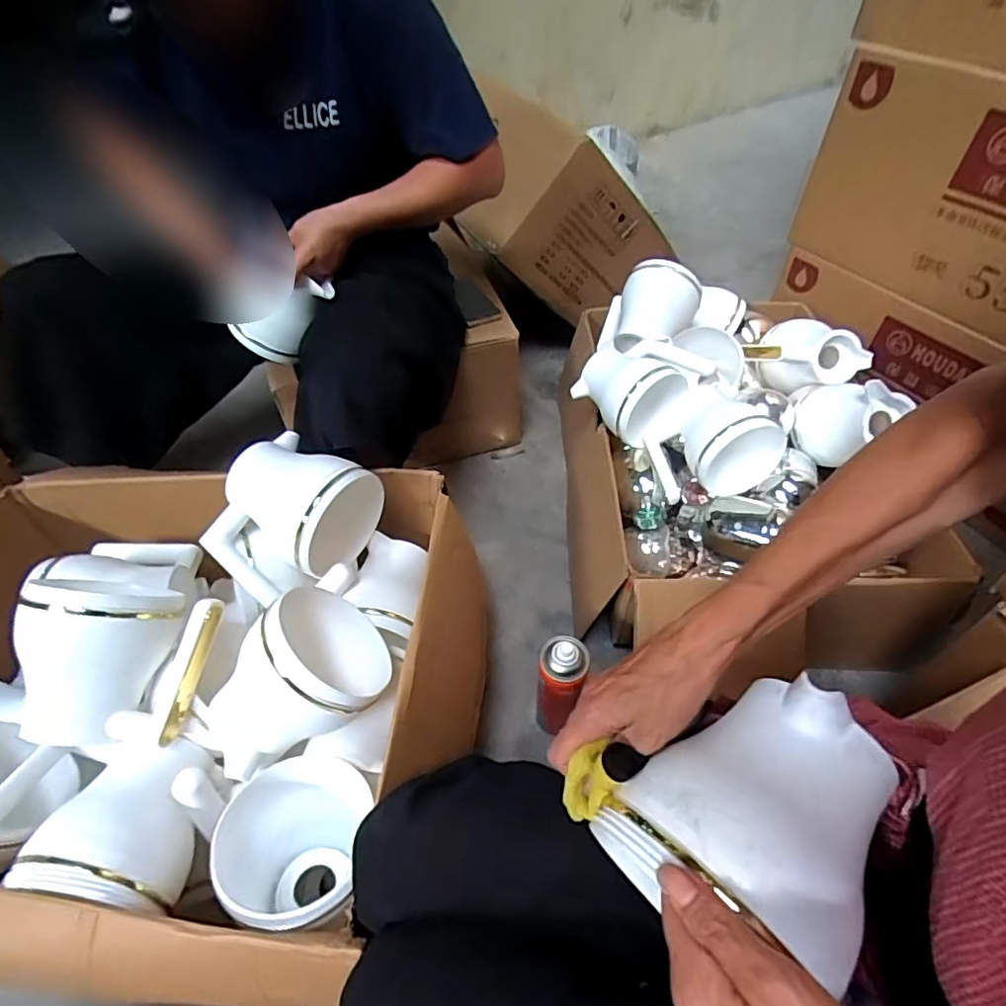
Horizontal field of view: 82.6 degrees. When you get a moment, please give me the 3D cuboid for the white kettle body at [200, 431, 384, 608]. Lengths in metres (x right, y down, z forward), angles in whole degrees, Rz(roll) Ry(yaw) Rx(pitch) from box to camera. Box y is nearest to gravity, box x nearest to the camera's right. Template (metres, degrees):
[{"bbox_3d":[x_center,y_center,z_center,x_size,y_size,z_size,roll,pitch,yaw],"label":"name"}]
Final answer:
[{"bbox_3d":[-0.251,0.028,0.678,0.142,0.133,0.175,21,52,20],"label":"white kettle body"}]

